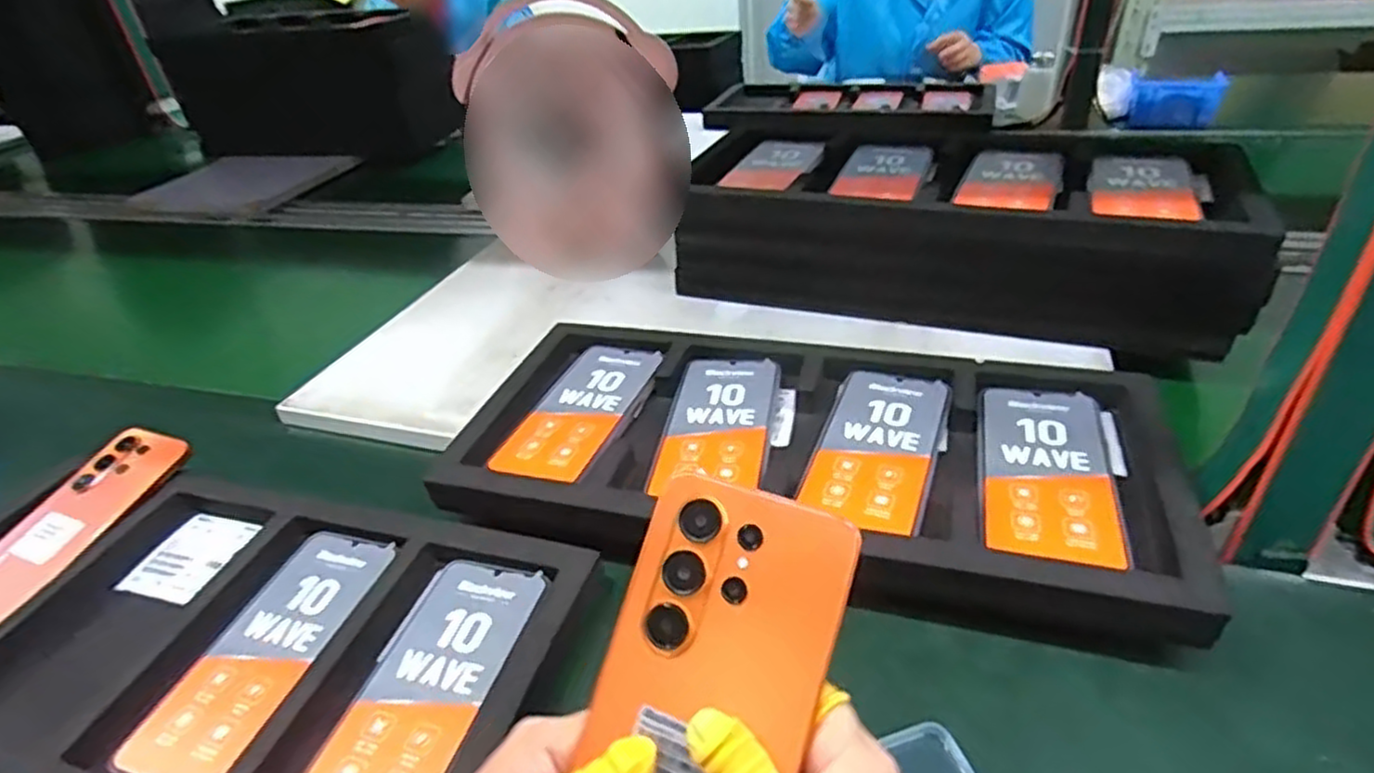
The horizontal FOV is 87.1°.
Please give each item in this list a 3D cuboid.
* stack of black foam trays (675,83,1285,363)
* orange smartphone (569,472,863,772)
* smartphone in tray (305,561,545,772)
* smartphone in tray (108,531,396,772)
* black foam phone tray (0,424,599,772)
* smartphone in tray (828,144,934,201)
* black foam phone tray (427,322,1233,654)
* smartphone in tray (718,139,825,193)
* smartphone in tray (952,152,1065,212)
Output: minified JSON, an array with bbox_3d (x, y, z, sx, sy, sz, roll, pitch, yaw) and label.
[{"bbox_3d":[0.241,-0.155,0.705,0.466,0.131,0.206,10,37,22],"label":"stack of black foam trays"},{"bbox_3d":[0.004,0.120,0.257,0.076,0.012,0.167,13,79,23],"label":"orange smartphone"},{"bbox_3d":[-0.150,0.171,0.412,0.080,0.004,0.168,5,36,16],"label":"smartphone in tray"},{"bbox_3d":[-0.257,0.160,0.443,0.076,0.009,0.170,8,36,19],"label":"smartphone in tray"},{"bbox_3d":[-0.307,0.153,0.466,0.478,0.036,0.234,6,36,17],"label":"black foam phone tray"},{"bbox_3d":[0.193,-0.210,0.701,0.079,0.009,0.131,13,38,25],"label":"smartphone in tray"},{"bbox_3d":[0.074,0.046,0.520,0.485,0.045,0.266,5,38,14],"label":"black foam phone tray"},{"bbox_3d":[0.089,-0.228,0.743,0.071,0.013,0.119,16,41,27],"label":"smartphone in tray"},{"bbox_3d":[0.293,-0.186,0.650,0.079,0.005,0.134,14,41,25],"label":"smartphone in tray"}]

